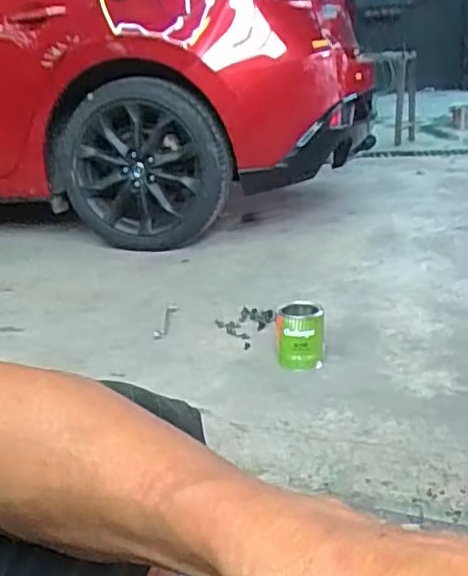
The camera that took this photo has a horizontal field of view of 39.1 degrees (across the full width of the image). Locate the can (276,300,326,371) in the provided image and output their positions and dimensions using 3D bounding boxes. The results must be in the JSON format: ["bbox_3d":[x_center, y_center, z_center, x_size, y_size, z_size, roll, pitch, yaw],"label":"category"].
[{"bbox_3d":[0.151,0.115,1.491,0.106,0.152,0.080,0,20,6],"label":"can"}]

